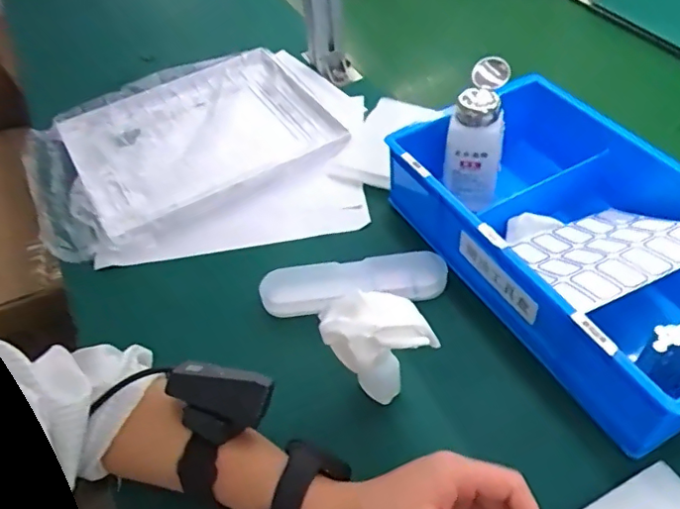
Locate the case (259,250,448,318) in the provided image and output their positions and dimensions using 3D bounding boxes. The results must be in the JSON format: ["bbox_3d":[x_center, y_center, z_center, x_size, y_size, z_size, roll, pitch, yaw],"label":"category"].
[{"bbox_3d":[0.014,0.028,0.555,0.175,0.029,0.049,-4,49,3],"label":"case"}]

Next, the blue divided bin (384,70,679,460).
[{"bbox_3d":[0.223,-0.023,0.523,0.213,0.093,0.353,-25,51,-15],"label":"blue divided bin"}]

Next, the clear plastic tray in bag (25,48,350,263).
[{"bbox_3d":[-0.204,-0.147,0.761,0.406,0.044,0.328,-22,50,-13],"label":"clear plastic tray in bag"}]

